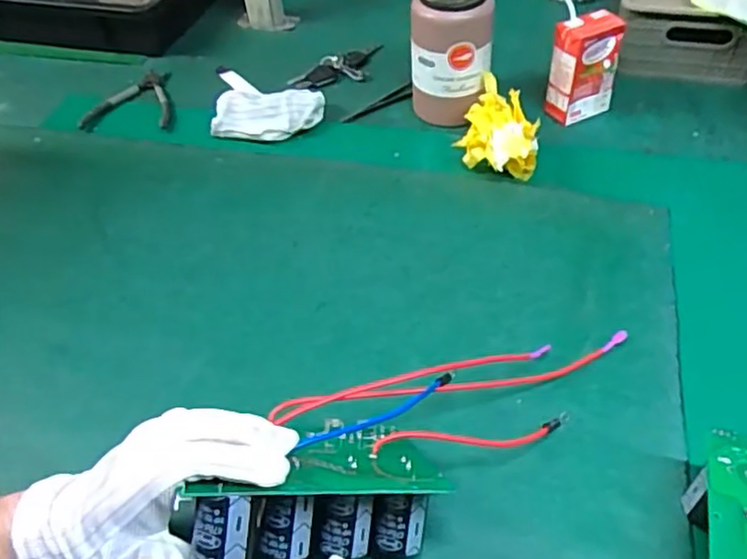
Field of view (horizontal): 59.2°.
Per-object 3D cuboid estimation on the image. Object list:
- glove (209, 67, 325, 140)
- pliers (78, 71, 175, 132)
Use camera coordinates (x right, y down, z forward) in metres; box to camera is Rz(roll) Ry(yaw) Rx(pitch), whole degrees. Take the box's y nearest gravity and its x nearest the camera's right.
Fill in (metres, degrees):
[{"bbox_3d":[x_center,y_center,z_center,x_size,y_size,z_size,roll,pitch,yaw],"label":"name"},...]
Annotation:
[{"bbox_3d":[-0.129,-0.227,0.808,0.134,0.034,0.171,-7,47,0],"label":"glove"},{"bbox_3d":[-0.301,-0.226,0.832,0.119,0.015,0.122,-2,47,5],"label":"pliers"}]

